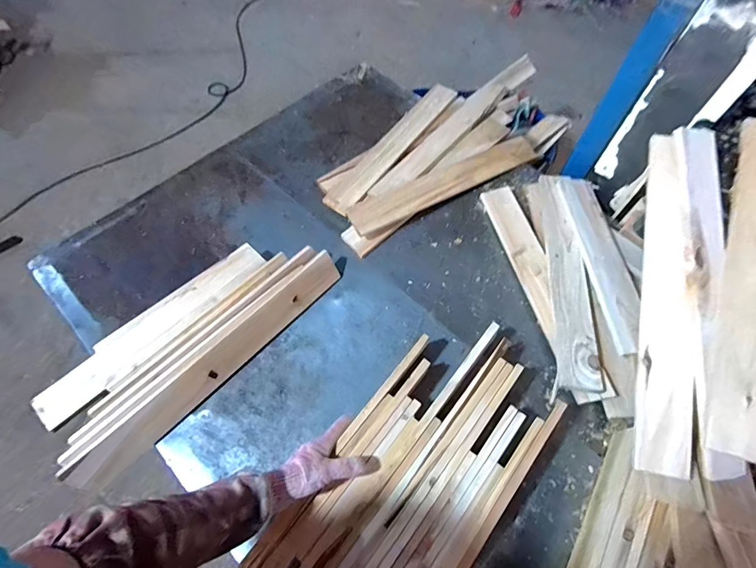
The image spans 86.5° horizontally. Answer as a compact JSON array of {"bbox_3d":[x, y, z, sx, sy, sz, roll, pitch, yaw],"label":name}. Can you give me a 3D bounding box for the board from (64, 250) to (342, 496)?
[{"bbox_3d":[-0.264,0.125,0.718,0.513,0.069,0.015,-44,32,-21],"label":"board"}]

